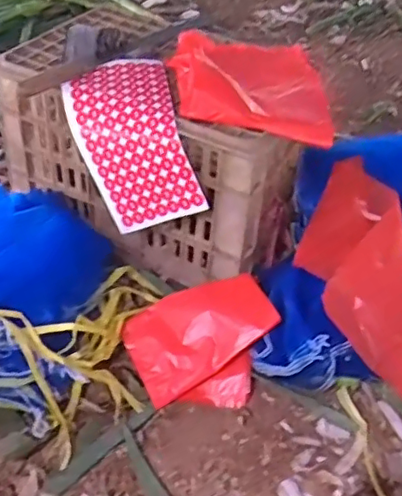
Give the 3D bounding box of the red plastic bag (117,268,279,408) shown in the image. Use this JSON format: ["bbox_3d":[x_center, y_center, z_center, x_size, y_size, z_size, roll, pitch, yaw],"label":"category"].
[{"bbox_3d":[0.002,0.142,0.885,0.207,0.100,0.164,-12,47,-18],"label":"red plastic bag"}]

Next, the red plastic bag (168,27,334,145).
[{"bbox_3d":[0.076,-0.271,0.940,0.236,0.050,0.286,0,42,-6],"label":"red plastic bag"}]

